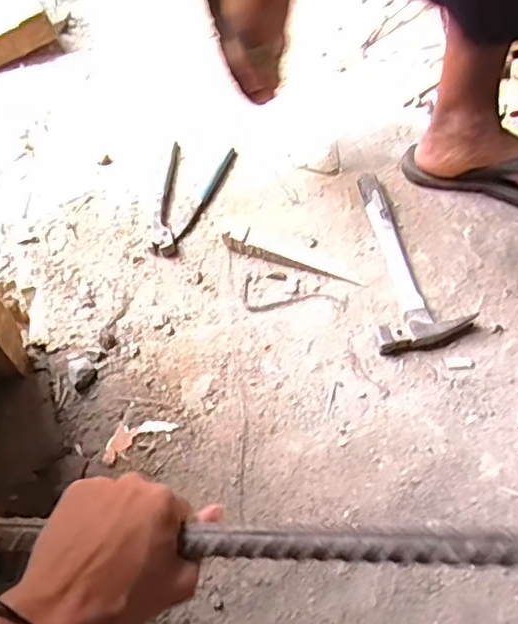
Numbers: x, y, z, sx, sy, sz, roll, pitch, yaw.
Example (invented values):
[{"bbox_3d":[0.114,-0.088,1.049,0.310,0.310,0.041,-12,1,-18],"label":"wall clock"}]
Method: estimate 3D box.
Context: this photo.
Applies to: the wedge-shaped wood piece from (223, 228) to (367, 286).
[{"bbox_3d":[0.045,-0.078,0.773,0.193,0.033,0.025,16,60,14],"label":"wedge-shaped wood piece"}]

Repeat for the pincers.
[{"bbox_3d":[-0.113,-0.172,0.854,0.095,0.017,0.213,11,59,11],"label":"pincers"}]

